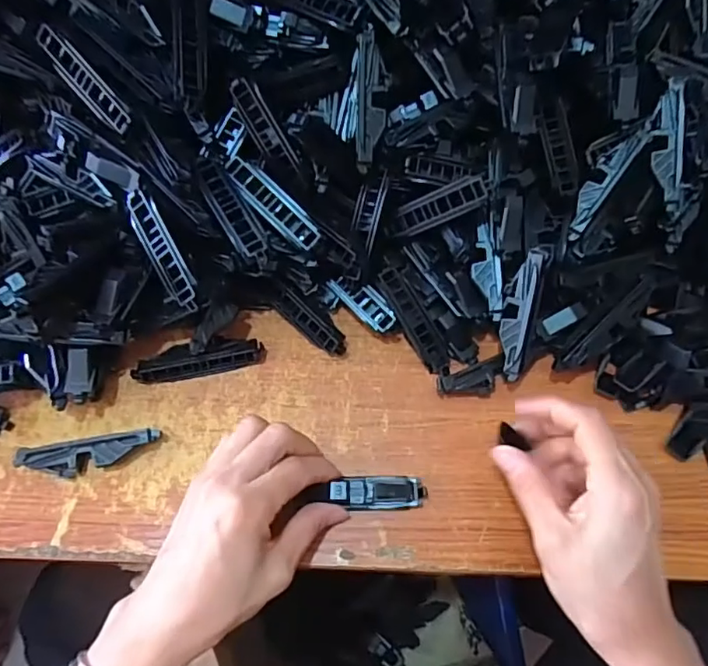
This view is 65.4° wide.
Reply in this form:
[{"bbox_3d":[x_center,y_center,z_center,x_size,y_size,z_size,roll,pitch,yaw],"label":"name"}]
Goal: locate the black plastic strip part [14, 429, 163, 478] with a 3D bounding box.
[{"bbox_3d":[-0.158,0.073,0.330,0.081,0.018,0.018,-9,65,-7],"label":"black plastic strip part"}]

